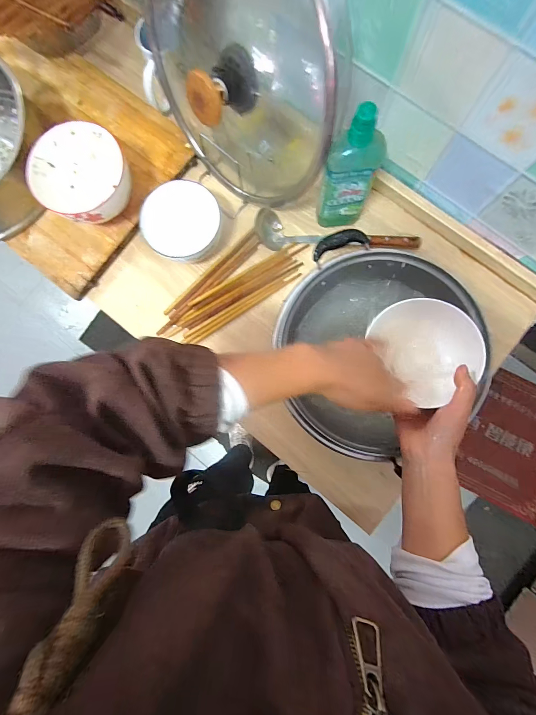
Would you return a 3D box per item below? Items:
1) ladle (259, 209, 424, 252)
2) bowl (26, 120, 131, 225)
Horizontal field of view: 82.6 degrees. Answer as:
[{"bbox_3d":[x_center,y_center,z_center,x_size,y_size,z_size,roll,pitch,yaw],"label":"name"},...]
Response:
[{"bbox_3d":[0.115,-0.193,0.513,0.275,0.048,0.079,14,86,4],"label":"ladle"},{"bbox_3d":[-0.294,-0.289,0.508,0.139,0.084,0.143,0,85,3],"label":"bowl"}]

